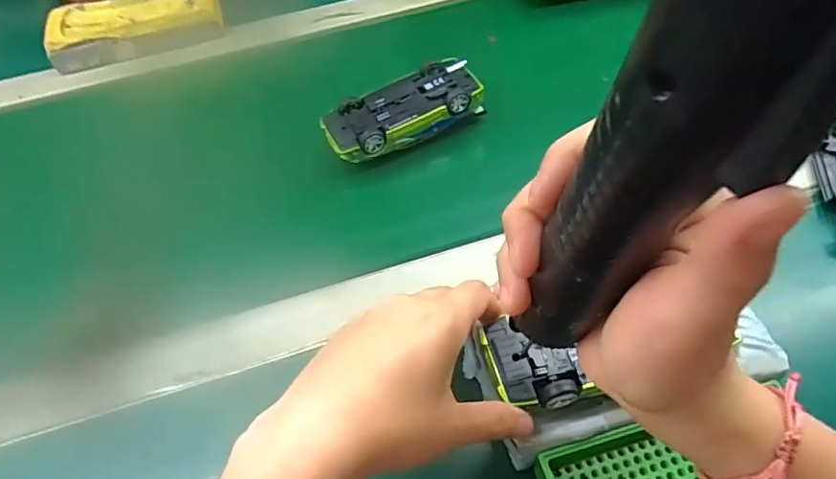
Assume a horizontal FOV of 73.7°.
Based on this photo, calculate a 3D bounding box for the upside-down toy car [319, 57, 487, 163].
[{"bbox_3d":[-0.012,-0.101,0.463,0.129,0.041,0.059,-20,54,-10],"label":"upside-down toy car"}]

